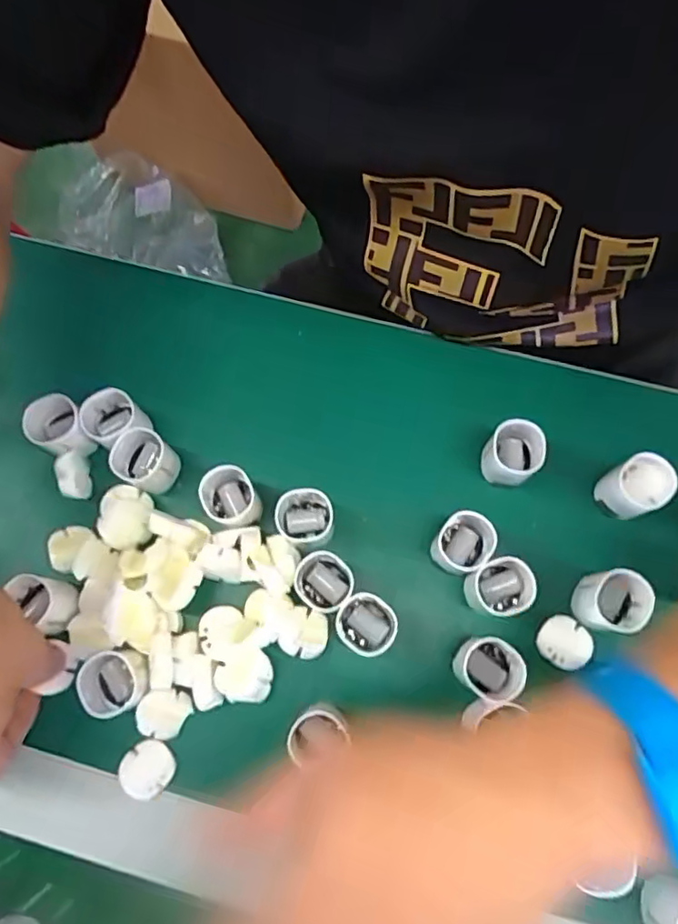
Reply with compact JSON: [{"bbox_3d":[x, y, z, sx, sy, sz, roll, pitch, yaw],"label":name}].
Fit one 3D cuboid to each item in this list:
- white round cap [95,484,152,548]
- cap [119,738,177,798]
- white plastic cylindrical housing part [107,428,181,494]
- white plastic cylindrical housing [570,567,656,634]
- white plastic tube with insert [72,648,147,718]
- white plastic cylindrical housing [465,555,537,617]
[{"bbox_3d":[-0.119,0.032,0.337,0.026,0.025,0.034,-5,74,-2],"label":"white round cap"},{"bbox_3d":[-0.100,0.160,0.309,0.028,0.004,0.025,-37,77,-10],"label":"cap"},{"bbox_3d":[-0.111,0.000,0.342,0.029,0.028,0.030,0,74,0],"label":"white plastic cylindrical housing part"},{"bbox_3d":[0.143,0.073,0.312,0.033,0.023,0.030,7,74,2],"label":"white plastic cylindrical housing"},{"bbox_3d":[-0.116,0.113,0.306,0.029,0.025,0.030,0,74,0],"label":"white plastic tube with insert"},{"bbox_3d":[0.088,0.068,0.323,0.032,0.032,0.029,-28,76,-8],"label":"white plastic cylindrical housing"}]

